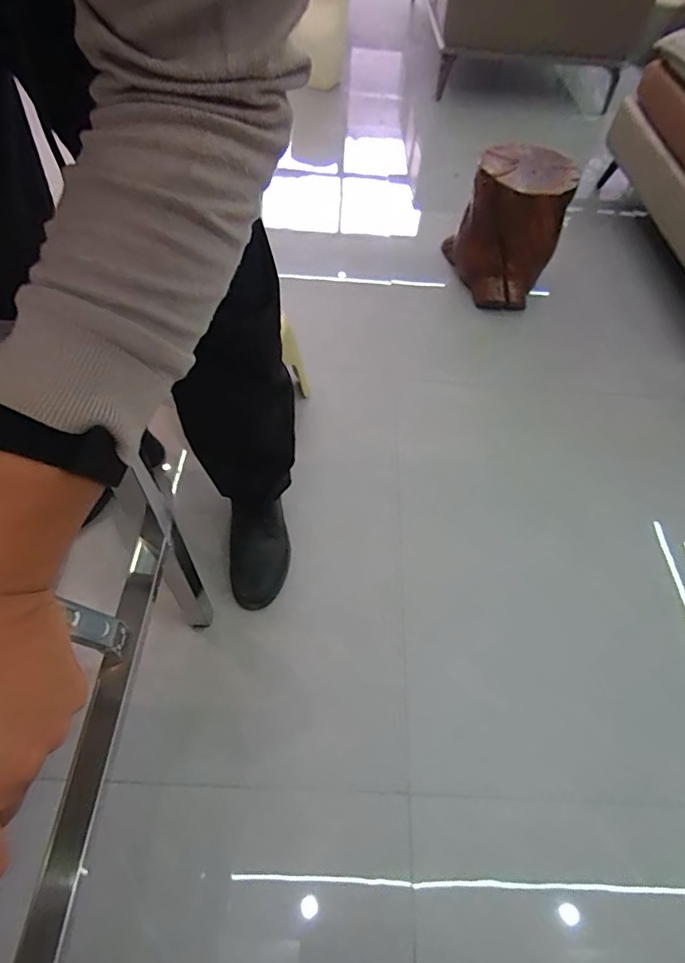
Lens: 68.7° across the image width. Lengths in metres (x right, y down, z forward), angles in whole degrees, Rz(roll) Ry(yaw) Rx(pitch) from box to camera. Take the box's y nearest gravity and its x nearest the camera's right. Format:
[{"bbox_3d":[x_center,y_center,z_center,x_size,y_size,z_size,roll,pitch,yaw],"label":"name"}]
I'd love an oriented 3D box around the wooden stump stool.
[{"bbox_3d":[0.382,-0.584,1.175,0.204,0.280,0.227,0,57,-4],"label":"wooden stump stool"}]

